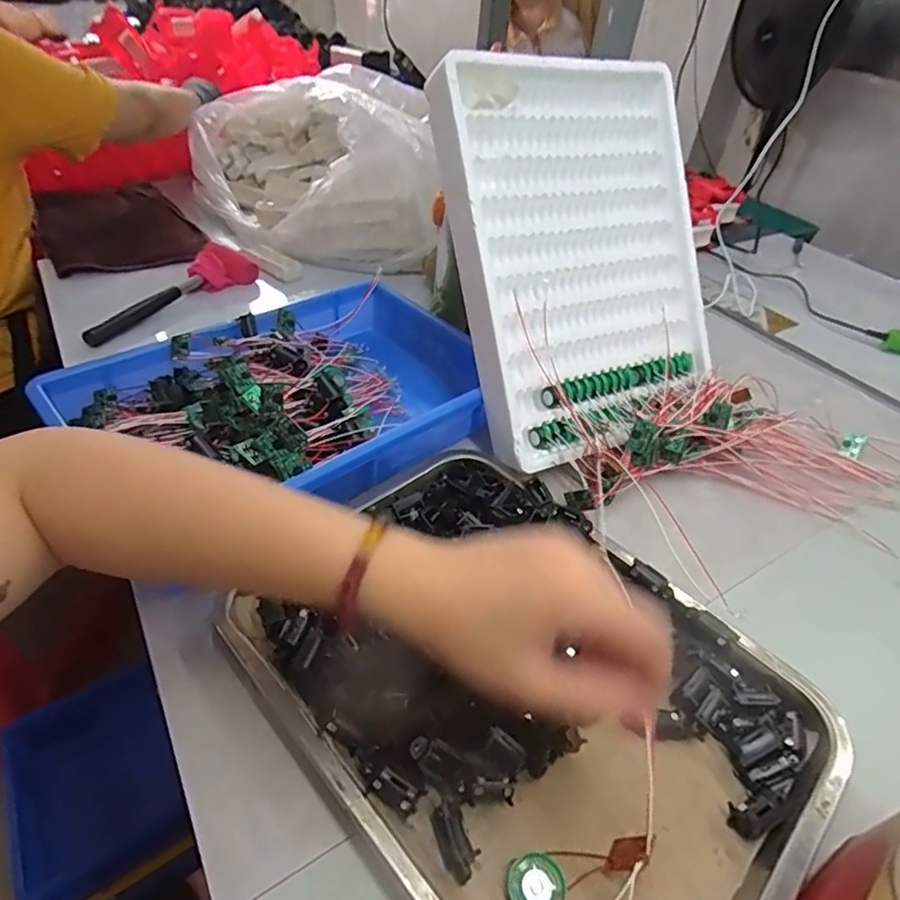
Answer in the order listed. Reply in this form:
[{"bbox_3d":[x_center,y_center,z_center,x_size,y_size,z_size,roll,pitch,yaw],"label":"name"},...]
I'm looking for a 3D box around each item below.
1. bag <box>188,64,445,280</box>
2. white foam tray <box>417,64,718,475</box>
[{"bbox_3d":[-0.241,-0.477,0.924,0.342,0.178,0.539,-11,44,-18],"label":"bag"},{"bbox_3d":[0.124,-0.176,0.530,0.265,0.343,0.047,-15,9,-26],"label":"white foam tray"}]

